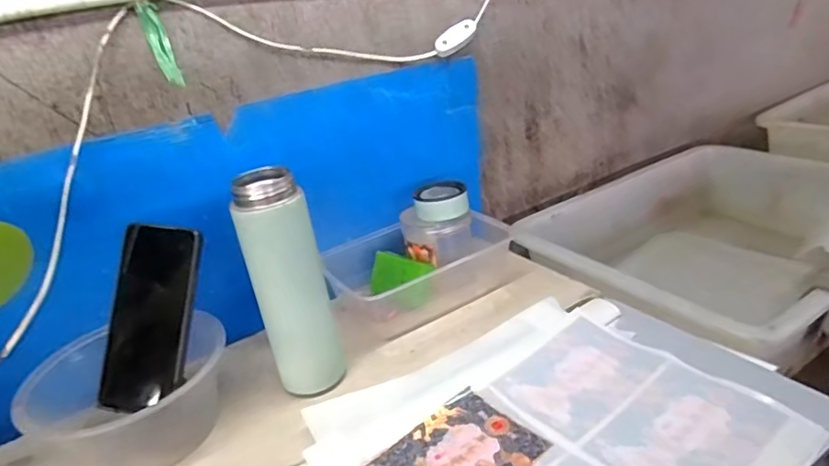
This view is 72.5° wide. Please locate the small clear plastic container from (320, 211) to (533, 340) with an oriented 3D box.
[{"bbox_3d":[0.011,0.030,0.668,0.218,0.071,0.127,-22,30,-26],"label":"small clear plastic container"}]

